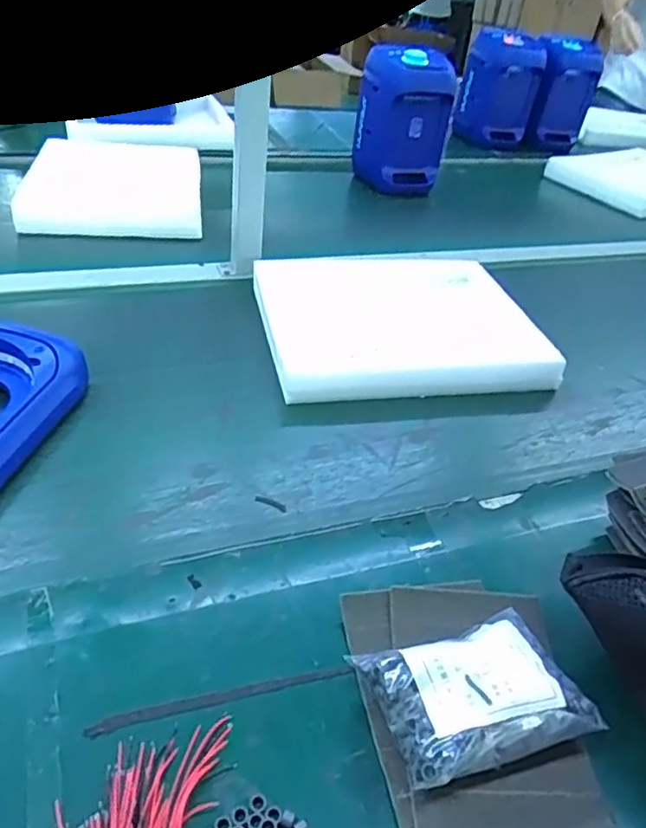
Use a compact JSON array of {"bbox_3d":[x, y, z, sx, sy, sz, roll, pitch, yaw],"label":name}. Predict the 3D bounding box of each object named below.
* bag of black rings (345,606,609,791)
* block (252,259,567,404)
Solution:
[{"bbox_3d":[0.101,0.186,0.427,0.136,0.051,0.098,-7,39,-17],"label":"bag of black rings"},{"bbox_3d":[0.096,-0.123,0.867,0.364,0.054,0.319,-1,37,-10],"label":"block"}]

